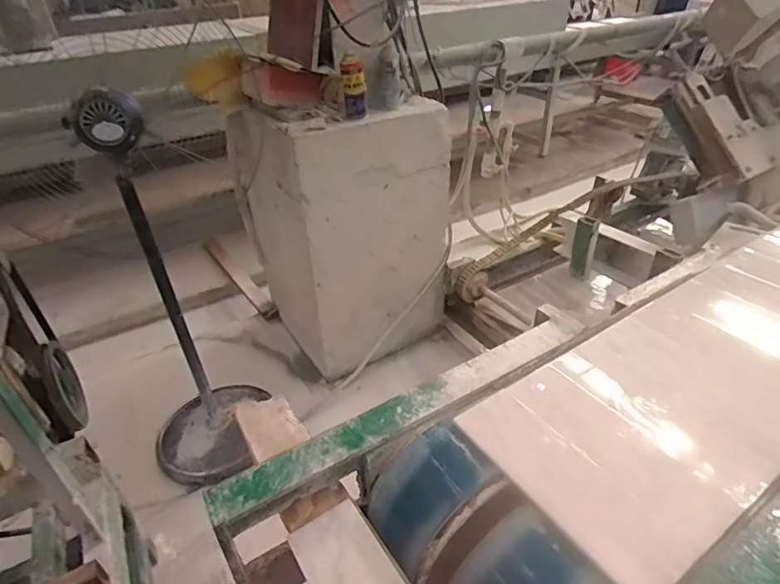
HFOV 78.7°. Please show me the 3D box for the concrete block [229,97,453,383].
[{"bbox_3d":[-0.159,-0.230,1.761,0.605,0.850,0.498,-25,40,-27],"label":"concrete block"}]

